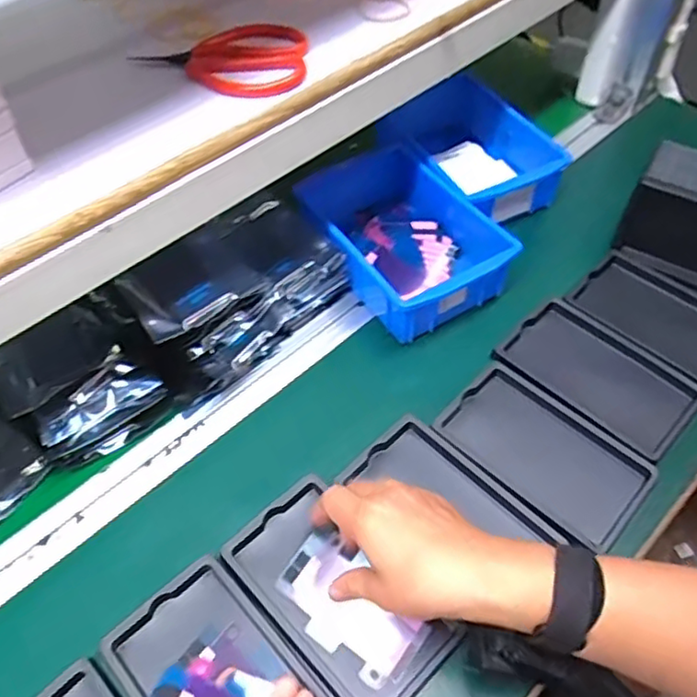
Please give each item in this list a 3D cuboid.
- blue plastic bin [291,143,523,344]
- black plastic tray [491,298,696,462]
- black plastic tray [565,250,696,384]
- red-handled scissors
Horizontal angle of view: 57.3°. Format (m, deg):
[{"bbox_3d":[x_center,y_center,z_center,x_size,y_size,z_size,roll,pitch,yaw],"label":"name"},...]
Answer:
[{"bbox_3d":[0.053,-0.105,0.628,0.136,0.077,0.200,-26,56,-17],"label":"blue plastic bin"},{"bbox_3d":[0.222,0.022,0.566,0.157,0.010,0.100,38,62,27],"label":"black plastic tray"},{"bbox_3d":[0.301,-0.028,0.608,0.100,0.017,0.159,-38,60,-24],"label":"black plastic tray"},{"bbox_3d":[-0.087,-0.206,0.452,0.117,0.011,0.075,8,53,8],"label":"red-handled scissors"}]

